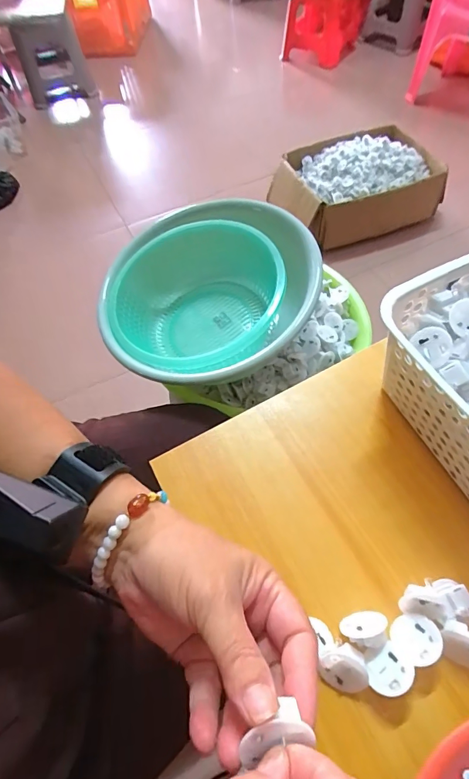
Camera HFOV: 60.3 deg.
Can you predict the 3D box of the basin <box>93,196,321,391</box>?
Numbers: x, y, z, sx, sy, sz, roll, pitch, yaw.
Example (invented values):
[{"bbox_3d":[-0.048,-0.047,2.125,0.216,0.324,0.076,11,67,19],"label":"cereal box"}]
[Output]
[{"bbox_3d":[-0.028,-0.116,0.548,0.258,0.132,0.270,-2,59,3],"label":"basin"}]

